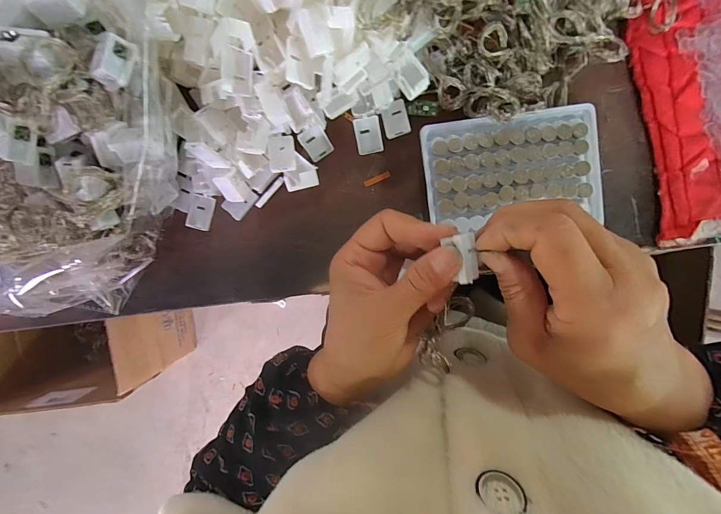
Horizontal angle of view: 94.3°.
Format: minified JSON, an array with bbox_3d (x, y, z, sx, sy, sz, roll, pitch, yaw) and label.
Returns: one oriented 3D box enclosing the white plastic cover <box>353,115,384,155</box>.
[{"bbox_3d":[0.007,-0.097,0.267,0.021,0.004,0.027,-9,96,4],"label":"white plastic cover"}]

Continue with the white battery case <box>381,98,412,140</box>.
[{"bbox_3d":[0.028,-0.108,0.263,0.019,0.004,0.026,-14,96,5],"label":"white battery case"}]

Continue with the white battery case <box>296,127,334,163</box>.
[{"bbox_3d":[-0.035,-0.091,0.265,0.020,0.028,0.006,-35,53,3],"label":"white battery case"}]

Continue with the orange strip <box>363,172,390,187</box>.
[{"bbox_3d":[0.013,-0.063,0.273,0.022,0.004,0.005,-23,95,5],"label":"orange strip"}]

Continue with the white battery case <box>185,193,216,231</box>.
[{"bbox_3d":[-0.130,-0.036,0.273,0.022,0.005,0.028,10,97,2],"label":"white battery case"}]

